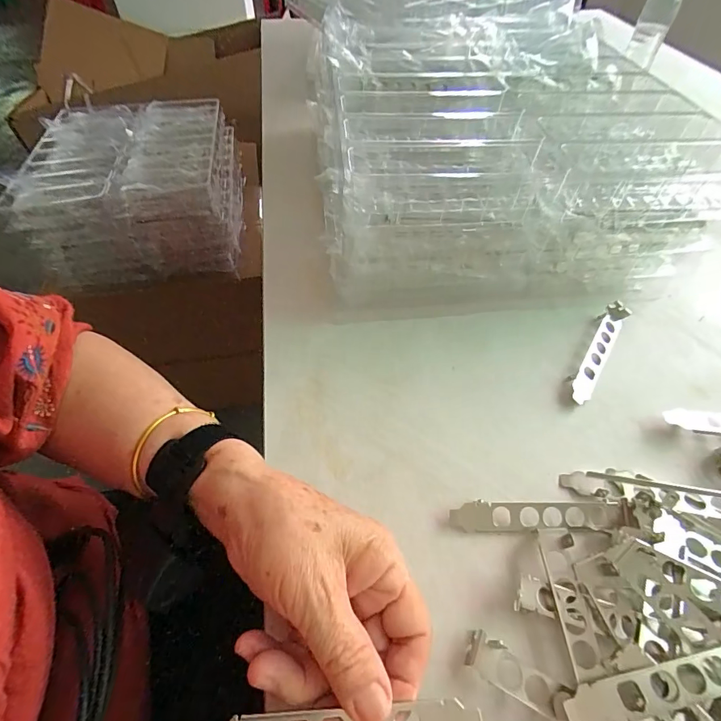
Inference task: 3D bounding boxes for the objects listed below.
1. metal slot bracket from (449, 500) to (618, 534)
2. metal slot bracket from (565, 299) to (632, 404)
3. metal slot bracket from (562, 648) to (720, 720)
[{"bbox_3d":[0.118,0.106,0.274,0.112,0.010,0.021,0,52,3],"label":"metal slot bracket"},{"bbox_3d":[0.212,-0.009,0.361,0.022,0.018,0.119,29,59,23],"label":"metal slot bracket"},{"bbox_3d":[0.163,0.170,0.210,0.117,0.011,0.019,-10,52,-5],"label":"metal slot bracket"}]

